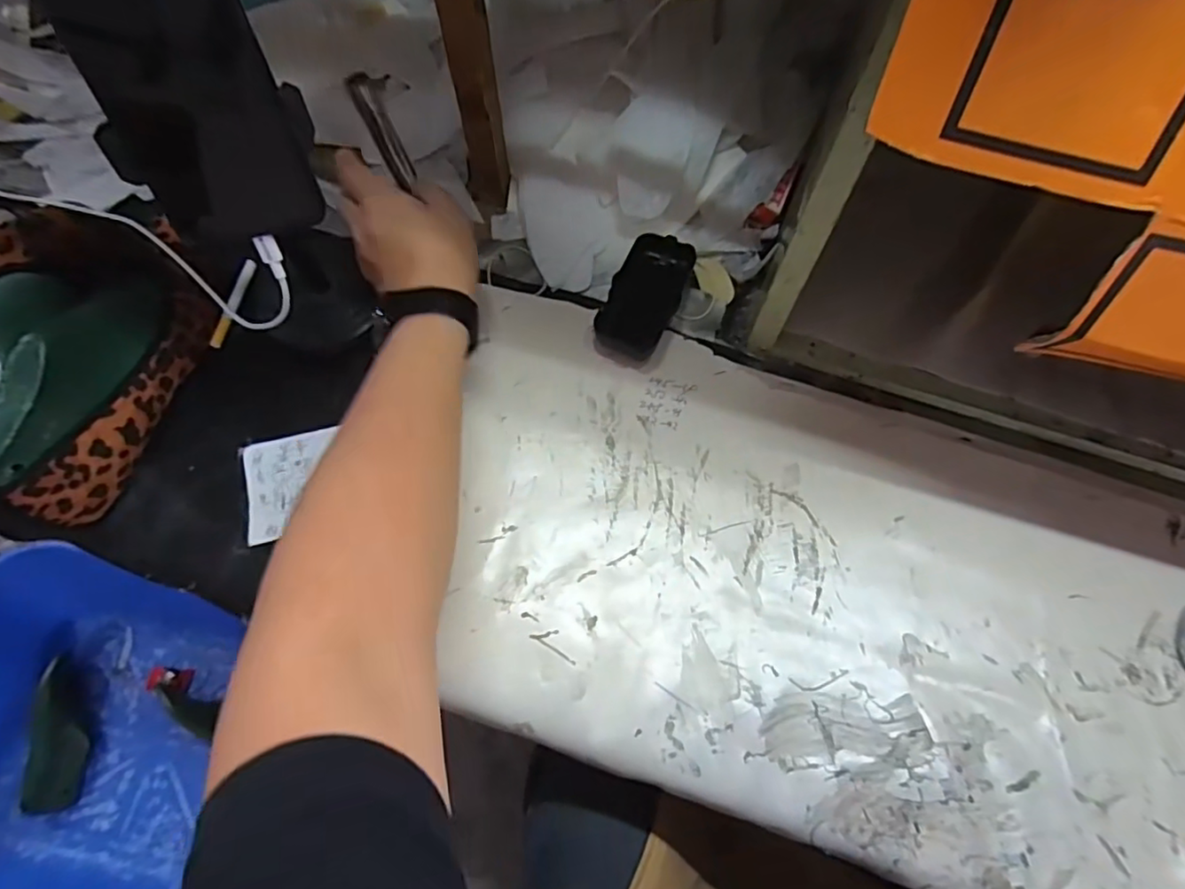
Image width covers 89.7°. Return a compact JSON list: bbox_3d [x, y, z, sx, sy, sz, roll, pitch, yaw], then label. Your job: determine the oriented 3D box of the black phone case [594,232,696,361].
[{"bbox_3d":[0.042,-0.117,0.468,0.051,0.029,0.101,25,68,10],"label":"black phone case"}]

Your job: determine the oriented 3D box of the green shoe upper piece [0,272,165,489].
[{"bbox_3d":[-0.371,-0.044,0.409,0.105,0.081,0.182,3,66,1],"label":"green shoe upper piece"}]

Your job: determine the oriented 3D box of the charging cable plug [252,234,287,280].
[{"bbox_3d":[-0.177,-0.103,0.330,0.011,0.024,0.005,-20,28,-9],"label":"charging cable plug"}]

